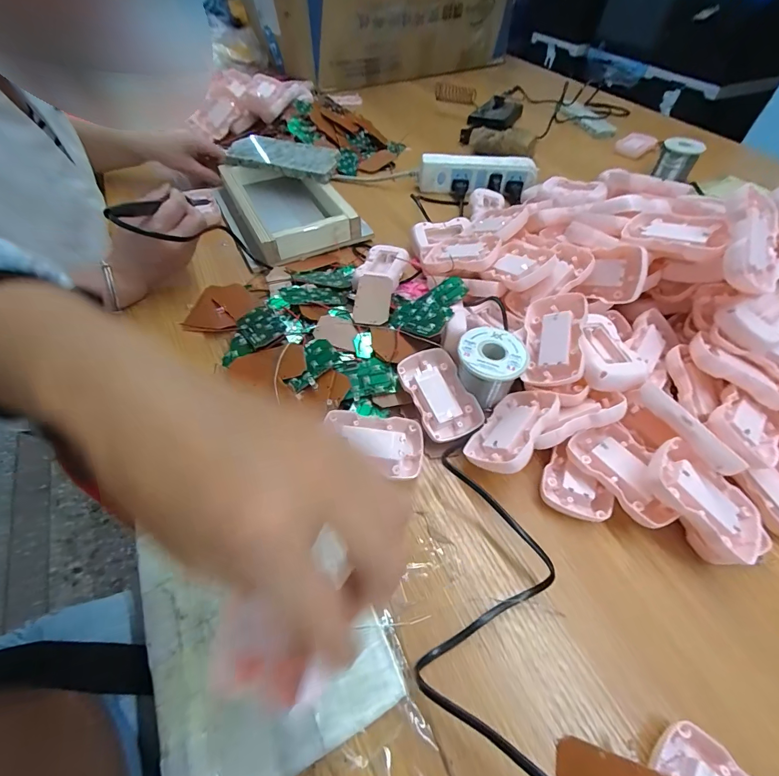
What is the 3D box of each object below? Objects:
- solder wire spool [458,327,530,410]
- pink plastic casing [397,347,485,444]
[{"bbox_3d":[0.093,-0.020,0.358,0.059,0.047,0.054,0,51,0],"label":"solder wire spool"},{"bbox_3d":[0.046,0.007,0.360,0.055,0.018,0.087,-26,68,-14],"label":"pink plastic casing"}]

